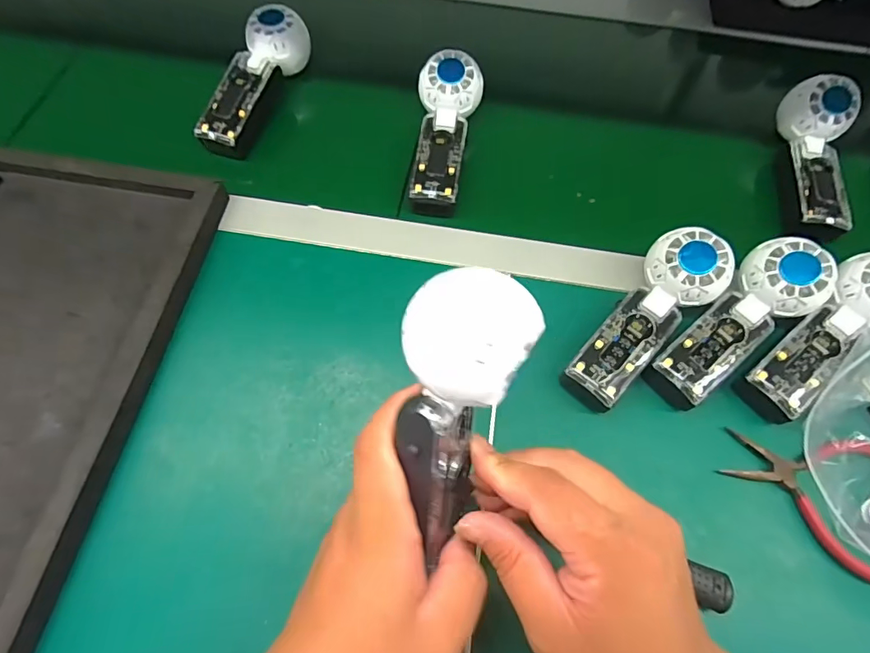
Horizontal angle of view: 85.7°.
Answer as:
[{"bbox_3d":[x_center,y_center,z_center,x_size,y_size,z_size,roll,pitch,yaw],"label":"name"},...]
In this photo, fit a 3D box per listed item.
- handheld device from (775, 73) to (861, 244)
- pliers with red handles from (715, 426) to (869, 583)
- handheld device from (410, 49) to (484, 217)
[{"bbox_3d":[0.371,-0.162,0.447,0.051,0.056,0.154,9,66,3],"label":"handheld device"},{"bbox_3d":[0.275,0.112,0.343,0.113,0.015,0.098,25,68,10],"label":"pliers with red handles"},{"bbox_3d":[0.009,-0.187,0.450,0.058,0.048,0.156,7,66,2],"label":"handheld device"}]

